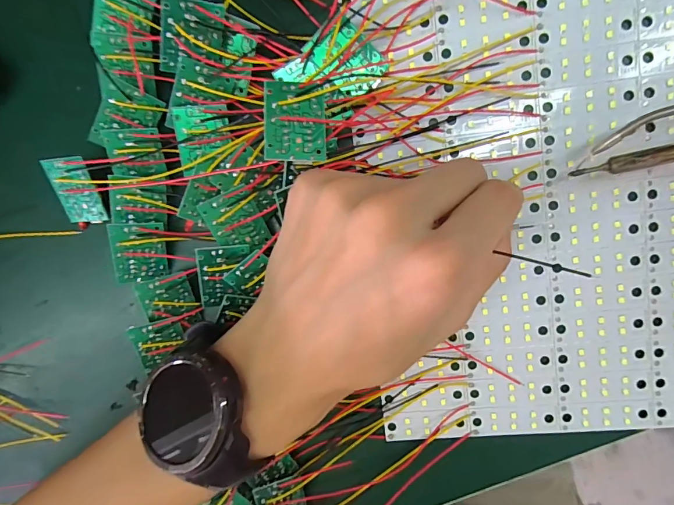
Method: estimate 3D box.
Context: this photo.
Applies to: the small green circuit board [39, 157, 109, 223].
[{"bbox_3d":[-0.139,-0.032,0.215,0.025,0.004,0.036,-3,118,16],"label":"small green circuit board"}]

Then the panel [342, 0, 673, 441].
[{"bbox_3d":[0.125,-0.026,0.195,0.222,0.012,0.236,-6,96,6],"label":"panel"}]

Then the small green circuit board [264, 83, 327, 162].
[{"bbox_3d":[-0.018,-0.057,0.175,0.026,0.004,0.035,-2,86,-9],"label":"small green circuit board"}]

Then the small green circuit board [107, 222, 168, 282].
[{"bbox_3d":[-0.105,0.000,0.216,0.026,0.004,0.033,-6,119,-20],"label":"small green circuit board"}]

